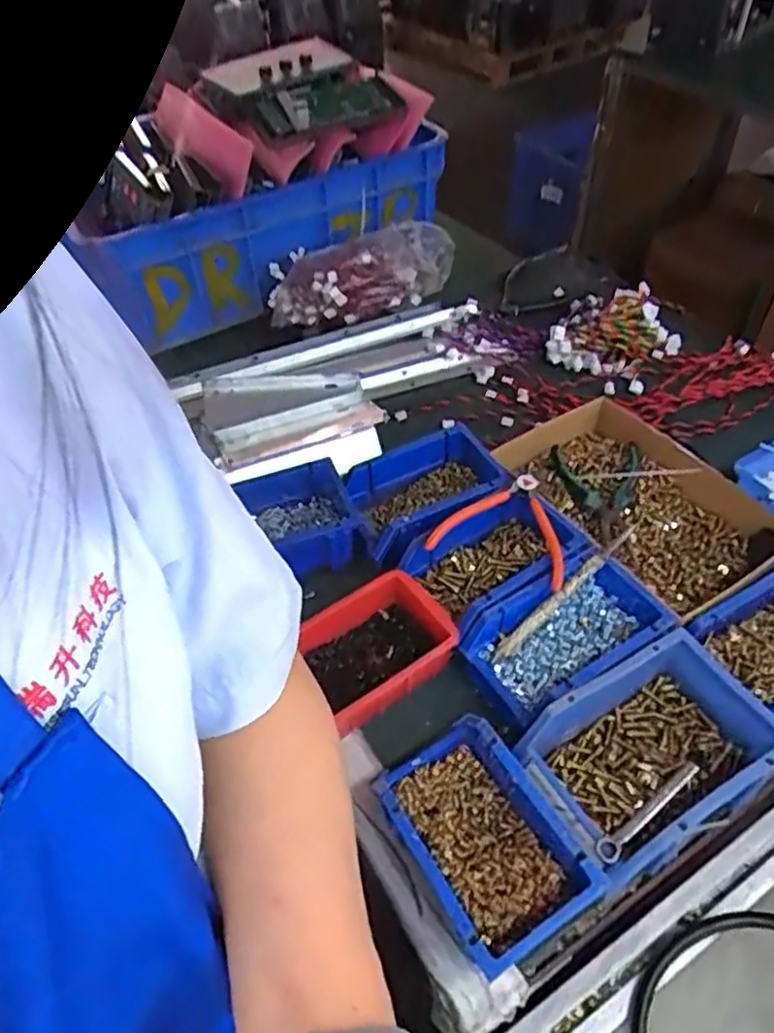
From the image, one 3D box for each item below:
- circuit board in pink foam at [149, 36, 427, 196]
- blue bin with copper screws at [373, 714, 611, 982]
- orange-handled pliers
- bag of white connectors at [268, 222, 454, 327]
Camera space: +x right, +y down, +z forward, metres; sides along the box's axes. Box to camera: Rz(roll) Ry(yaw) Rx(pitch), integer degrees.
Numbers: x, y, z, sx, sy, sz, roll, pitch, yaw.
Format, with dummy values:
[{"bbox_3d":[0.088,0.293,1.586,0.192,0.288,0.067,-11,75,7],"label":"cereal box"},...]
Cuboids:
[{"bbox_3d":[-0.164,-0.667,1.151,0.376,0.089,0.304,-25,52,-16],"label":"circuit board in pink foam"},{"bbox_3d":[0.066,0.235,0.513,0.101,0.063,0.156,-27,53,-18],"label":"blue bin with copper screws"},{"bbox_3d":[0.114,0.003,0.664,0.122,0.018,0.119,13,52,15],"label":"orange-handled pliers"},{"bbox_3d":[-0.026,-0.366,1.074,0.309,0.077,0.177,-16,50,-9],"label":"bag of white connectors"}]

